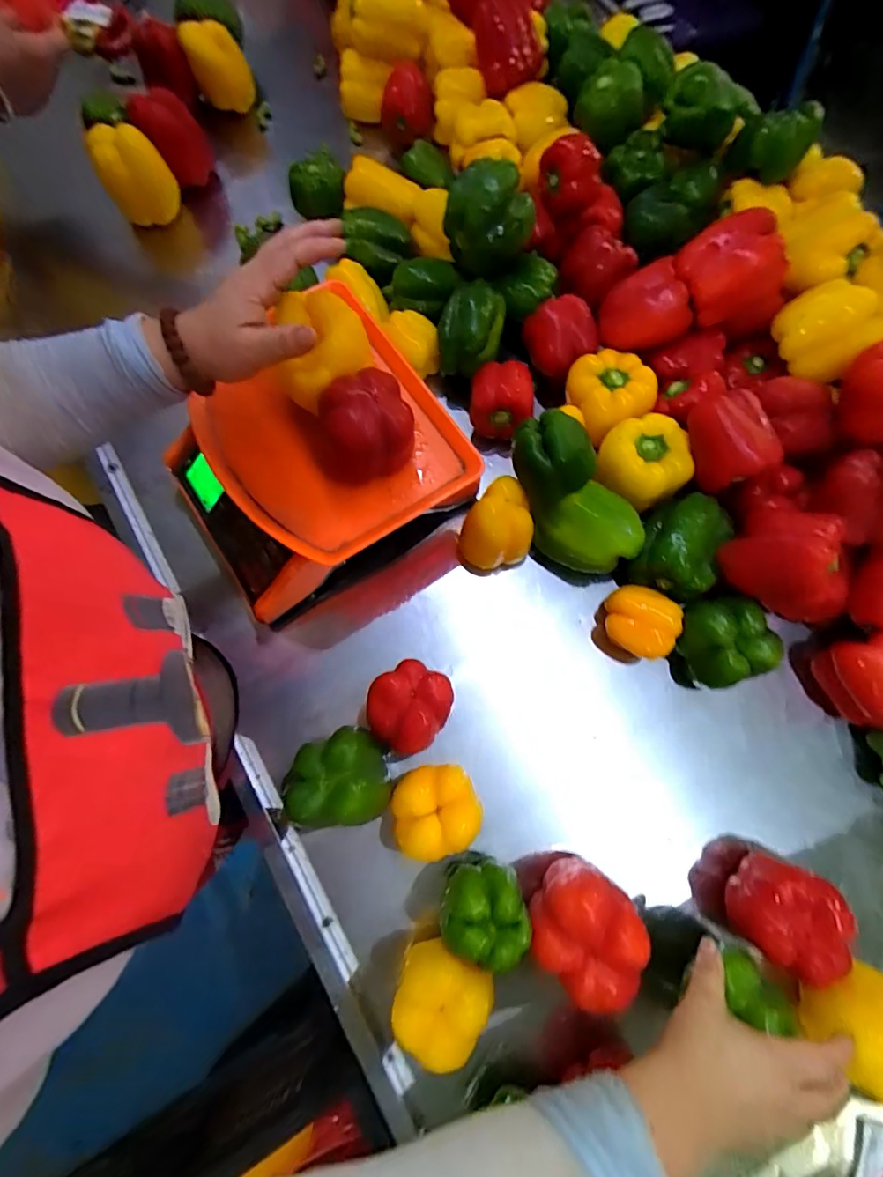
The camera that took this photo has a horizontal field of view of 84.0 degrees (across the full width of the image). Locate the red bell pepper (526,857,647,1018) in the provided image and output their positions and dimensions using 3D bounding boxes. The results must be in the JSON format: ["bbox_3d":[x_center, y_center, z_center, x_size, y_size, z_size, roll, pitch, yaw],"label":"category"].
[{"bbox_3d":[0.124,0.293,0.424,0.078,0.070,0.085,0,73,-1],"label":"red bell pepper"}]

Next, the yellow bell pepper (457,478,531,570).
[{"bbox_3d":[0.063,-0.063,0.545,0.078,0.081,0.068,-42,78,-12],"label":"yellow bell pepper"}]

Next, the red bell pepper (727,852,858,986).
[{"bbox_3d":[0.312,0.295,0.451,0.071,0.087,0.087,32,75,8],"label":"red bell pepper"}]

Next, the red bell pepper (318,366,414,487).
[{"bbox_3d":[-0.070,-0.142,0.450,0.083,0.085,0.075,-18,74,-6],"label":"red bell pepper"}]

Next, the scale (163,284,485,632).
[{"bbox_3d":[-0.134,-0.117,0.553,0.284,0.154,0.238,-28,76,-9],"label":"scale"}]

